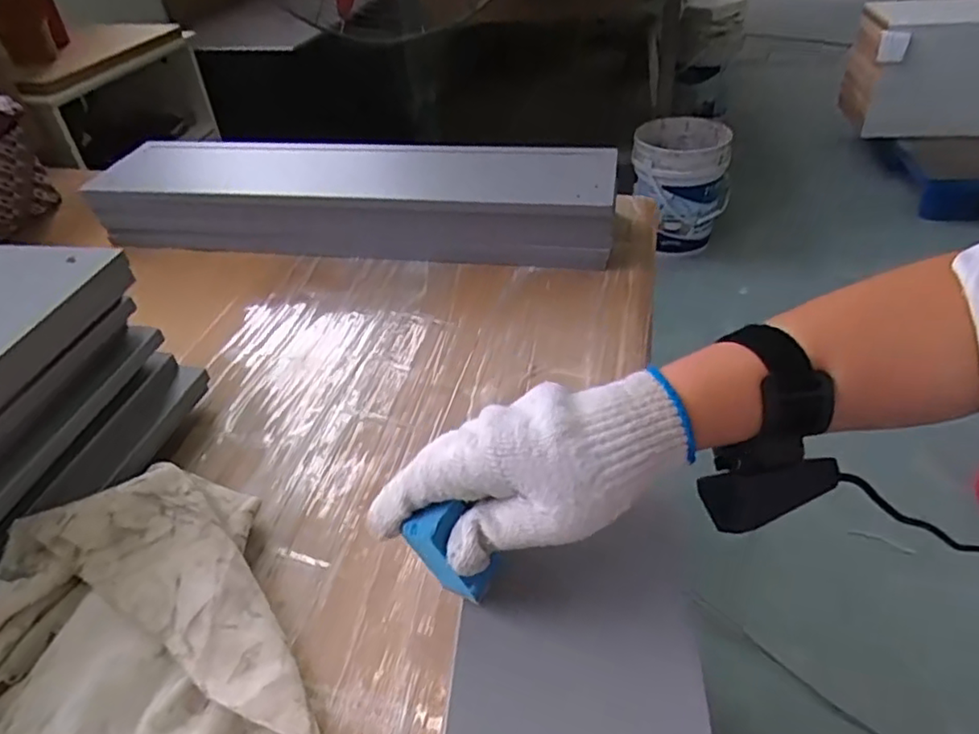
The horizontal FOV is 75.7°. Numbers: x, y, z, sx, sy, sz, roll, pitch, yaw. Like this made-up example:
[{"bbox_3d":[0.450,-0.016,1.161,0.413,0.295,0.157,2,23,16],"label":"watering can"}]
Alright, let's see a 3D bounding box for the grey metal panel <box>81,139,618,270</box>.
[{"bbox_3d":[-0.144,-0.181,0.683,0.537,0.085,0.127,3,41,10],"label":"grey metal panel"}]

